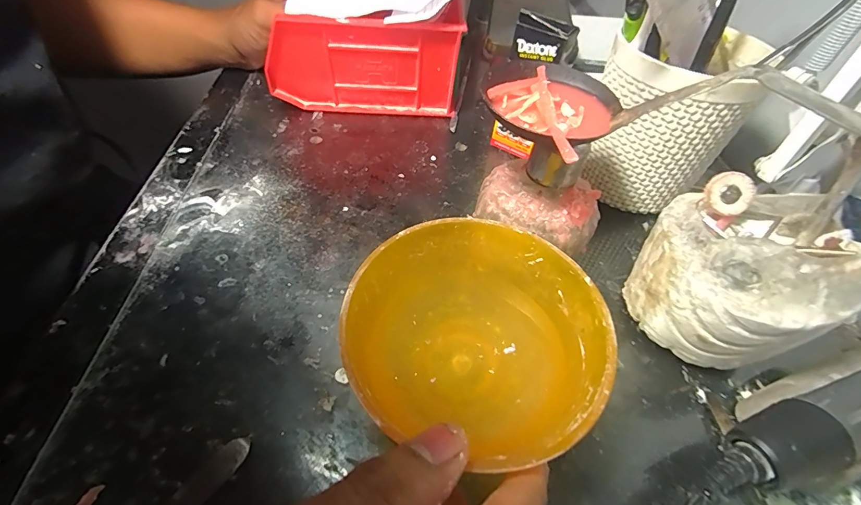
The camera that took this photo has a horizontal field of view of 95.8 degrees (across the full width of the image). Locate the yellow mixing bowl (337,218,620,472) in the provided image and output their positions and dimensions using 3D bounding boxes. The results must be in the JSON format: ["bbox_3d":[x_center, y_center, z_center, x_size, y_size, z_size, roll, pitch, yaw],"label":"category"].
[{"bbox_3d":[0.018,0.042,0.179,0.108,0.054,0.107,2,50,-2],"label":"yellow mixing bowl"}]

